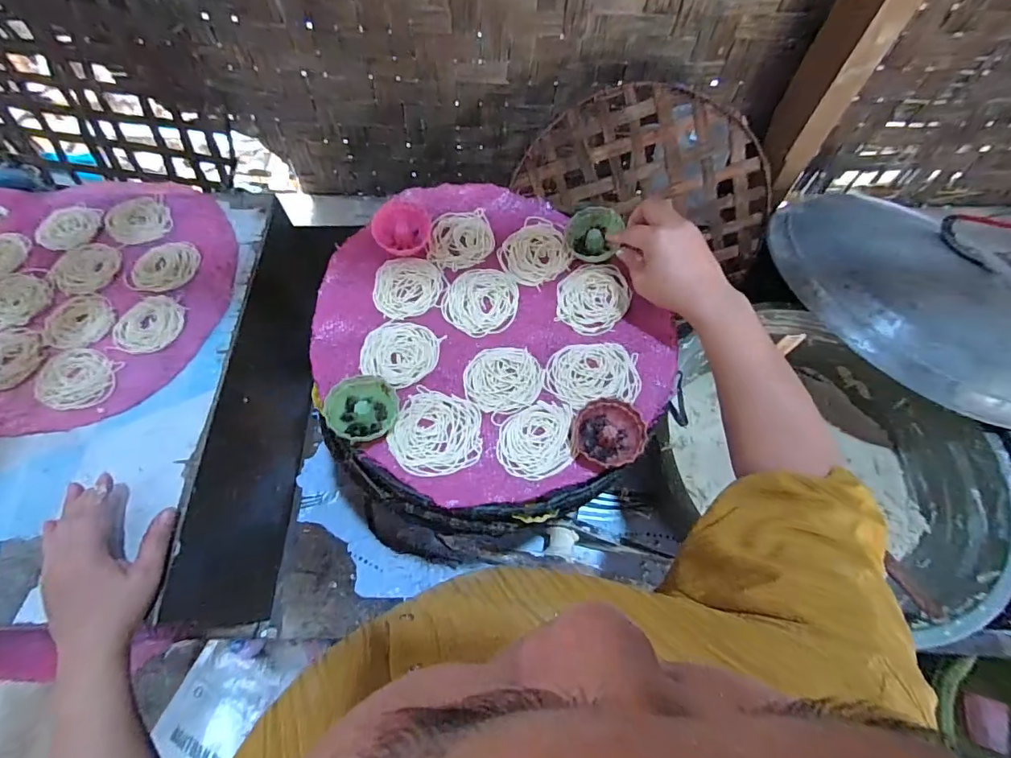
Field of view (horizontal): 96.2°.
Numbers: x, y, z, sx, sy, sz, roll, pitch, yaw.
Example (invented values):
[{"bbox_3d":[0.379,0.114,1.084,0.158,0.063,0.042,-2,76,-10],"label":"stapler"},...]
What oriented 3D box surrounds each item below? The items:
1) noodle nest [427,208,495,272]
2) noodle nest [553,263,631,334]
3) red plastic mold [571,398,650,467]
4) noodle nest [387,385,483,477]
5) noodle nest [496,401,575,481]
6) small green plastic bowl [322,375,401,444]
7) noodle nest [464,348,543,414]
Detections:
[{"bbox_3d":[-0.050,-0.157,0.505,0.072,0.006,0.077,-6,63,-4],"label":"noodle nest"},{"bbox_3d":[0.091,-0.087,0.473,0.072,0.007,0.084,34,67,15],"label":"noodle nest"},{"bbox_3d":[0.090,0.047,0.396,0.061,0.025,0.058,1,63,-1],"label":"red plastic mold"},{"bbox_3d":[-0.062,0.047,0.409,0.079,0.004,0.079,-3,63,-3],"label":"noodle nest"},{"bbox_3d":[0.027,0.054,0.405,0.064,0.004,0.070,1,63,-1],"label":"noodle nest"},{"bbox_3d":[-0.126,0.025,0.401,0.059,0.026,0.062,1,63,-1],"label":"small green plastic bowl"},{"bbox_3d":[-0.002,0.000,0.432,0.071,0.004,0.066,4,63,1],"label":"noodle nest"}]

